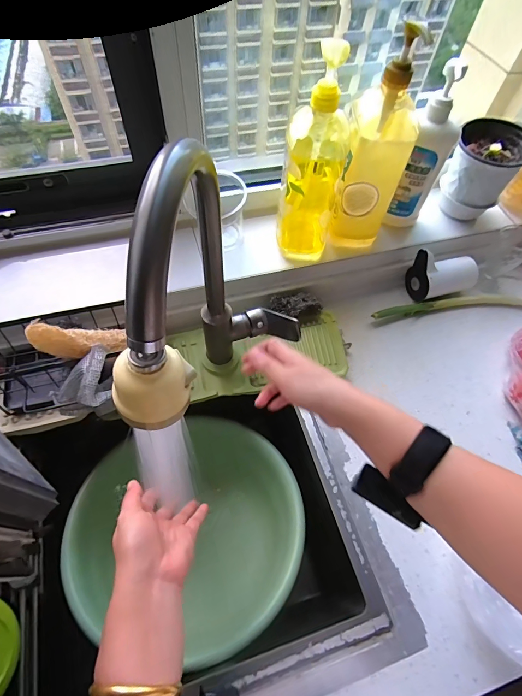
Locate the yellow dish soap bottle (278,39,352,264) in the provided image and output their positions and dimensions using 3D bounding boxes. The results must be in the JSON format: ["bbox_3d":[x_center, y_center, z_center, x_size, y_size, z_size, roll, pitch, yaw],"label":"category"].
[{"bbox_3d":[0.081,-0.262,0.544,0.087,0.292,0.105,16,60,5],"label":"yellow dish soap bottle"}]

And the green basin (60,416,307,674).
[{"bbox_3d":[-0.103,0.281,0.570,0.332,0.099,0.297,-27,66,-19],"label":"green basin"}]

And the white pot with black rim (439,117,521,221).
[{"bbox_3d":[0.384,-0.307,0.656,0.108,0.129,0.100,2,60,-3],"label":"white pot with black rim"}]

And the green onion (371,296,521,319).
[{"bbox_3d":[0.376,-0.082,0.688,0.355,0.026,0.038,-4,60,-7],"label":"green onion"}]

